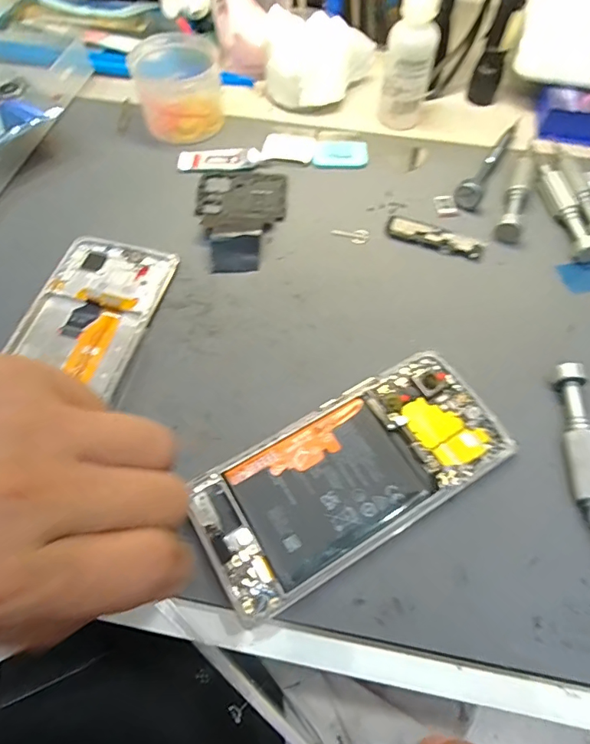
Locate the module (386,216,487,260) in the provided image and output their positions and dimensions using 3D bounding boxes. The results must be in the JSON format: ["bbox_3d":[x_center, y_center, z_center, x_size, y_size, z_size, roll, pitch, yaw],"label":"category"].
[{"bbox_3d":[0.094,-0.091,0.309,0.064,0.005,0.019,20,63,10],"label":"module"}]

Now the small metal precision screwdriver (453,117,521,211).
[{"bbox_3d":[0.145,-0.160,0.339,0.017,0.016,0.112,27,64,14],"label":"small metal precision screwdriver"}]

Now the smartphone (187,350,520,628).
[{"bbox_3d":[0.029,0.050,0.231,0.157,0.006,0.071,-28,65,-15],"label":"smartphone"}]

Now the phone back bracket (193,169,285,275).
[{"bbox_3d":[-0.037,-0.108,0.314,0.061,0.013,0.091,0,61,-1],"label":"phone back bracket"}]

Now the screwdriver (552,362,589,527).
[{"bbox_3d":[0.143,0.044,0.229,0.015,0.016,0.102,7,61,3],"label":"screwdriver"}]

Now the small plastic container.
[{"bbox_3d":[-0.089,-0.220,0.356,0.062,0.048,0.067,-6,61,-4],"label":"small plastic container"}]

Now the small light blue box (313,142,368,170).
[{"bbox_3d":[0.035,-0.165,0.349,0.041,0.006,0.023,-1,61,-1],"label":"small light blue box"}]

